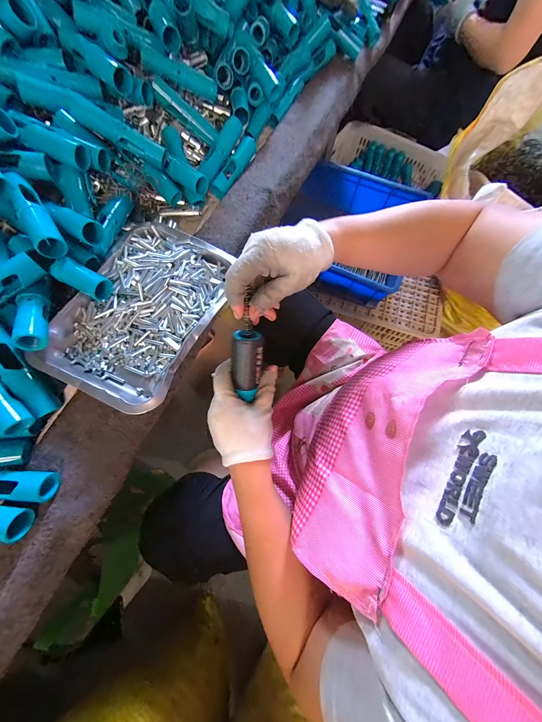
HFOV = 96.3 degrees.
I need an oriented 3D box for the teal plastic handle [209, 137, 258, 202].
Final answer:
[{"bbox_3d":[-0.063,-0.358,0.447,0.029,0.031,0.133,27,73,7],"label":"teal plastic handle"}]

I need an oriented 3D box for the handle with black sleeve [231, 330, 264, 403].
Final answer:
[{"bbox_3d":[-0.027,0.004,0.268,0.035,0.024,0.078,6,114,0],"label":"handle with black sleeve"}]

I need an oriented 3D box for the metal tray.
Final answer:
[{"bbox_3d":[-0.174,-0.076,0.330,0.184,0.031,0.251,25,73,6],"label":"metal tray"}]

